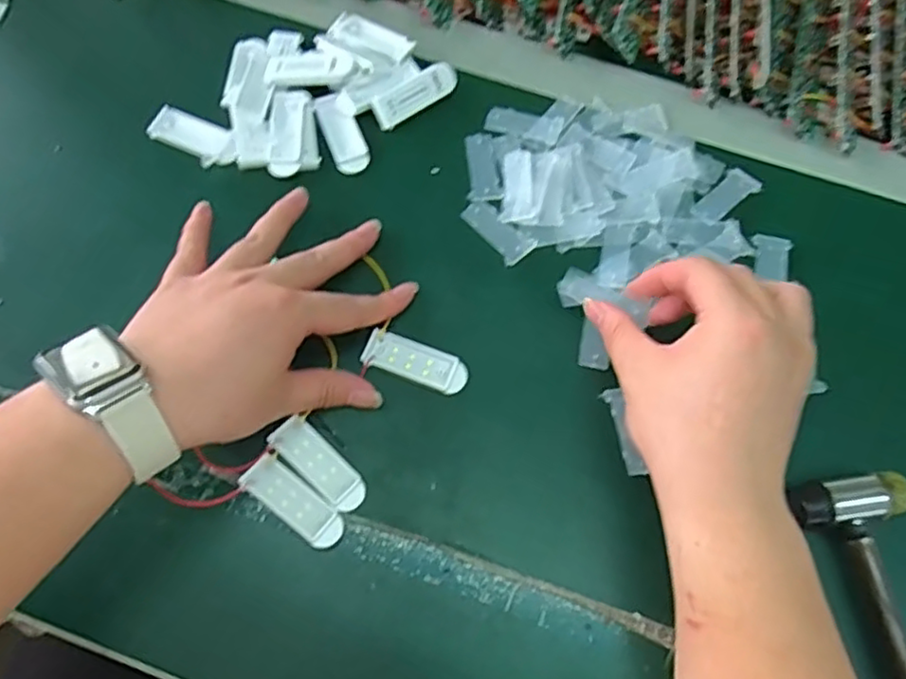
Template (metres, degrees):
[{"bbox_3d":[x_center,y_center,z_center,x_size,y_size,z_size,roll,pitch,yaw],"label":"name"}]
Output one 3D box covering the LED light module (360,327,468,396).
[{"bbox_3d":[-0.020,0.013,0.372,0.058,0.006,0.023,20,70,5],"label":"LED light module"}]

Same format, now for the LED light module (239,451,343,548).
[{"bbox_3d":[-0.082,0.084,0.340,0.058,0.009,0.021,37,72,11],"label":"LED light module"}]

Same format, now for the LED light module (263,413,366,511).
[{"bbox_3d":[-0.071,0.066,0.349,0.058,0.005,0.021,42,73,12],"label":"LED light module"}]

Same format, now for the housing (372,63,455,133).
[{"bbox_3d":[-0.024,-0.160,0.431,0.060,0.009,0.019,-35,75,-14],"label":"housing"}]

